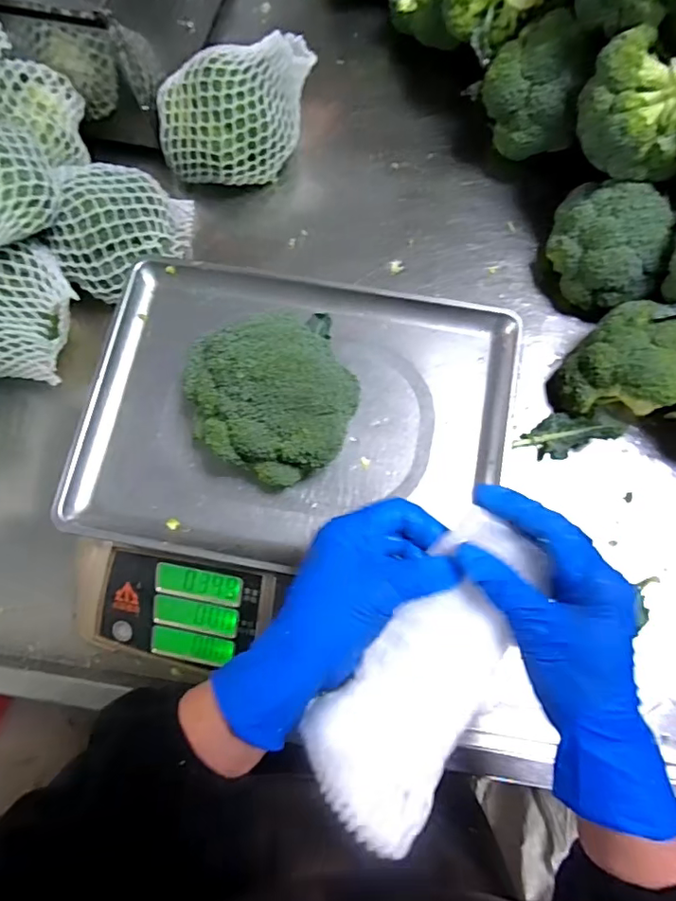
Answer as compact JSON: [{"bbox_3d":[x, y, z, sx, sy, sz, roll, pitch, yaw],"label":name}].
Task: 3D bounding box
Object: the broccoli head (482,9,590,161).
[{"bbox_3d":[0.196,-0.364,0.564,0.086,0.126,0.095,-14,76,-2],"label":"broccoli head"}]

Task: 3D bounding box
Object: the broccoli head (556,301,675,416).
[{"bbox_3d":[0.278,-0.081,0.500,0.123,0.097,0.097,6,76,3],"label":"broccoli head"}]

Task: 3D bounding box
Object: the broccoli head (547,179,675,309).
[{"bbox_3d":[0.264,-0.201,0.531,0.114,0.100,0.096,30,79,9],"label":"broccoli head"}]

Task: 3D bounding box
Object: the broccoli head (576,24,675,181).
[{"bbox_3d":[0.274,-0.307,0.475,0.092,0.069,0.099,-6,76,0],"label":"broccoli head"}]

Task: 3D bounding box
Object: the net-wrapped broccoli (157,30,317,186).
[{"bbox_3d":[-0.109,-0.355,0.576,0.169,0.109,0.099,-5,76,1],"label":"net-wrapped broccoli"}]

